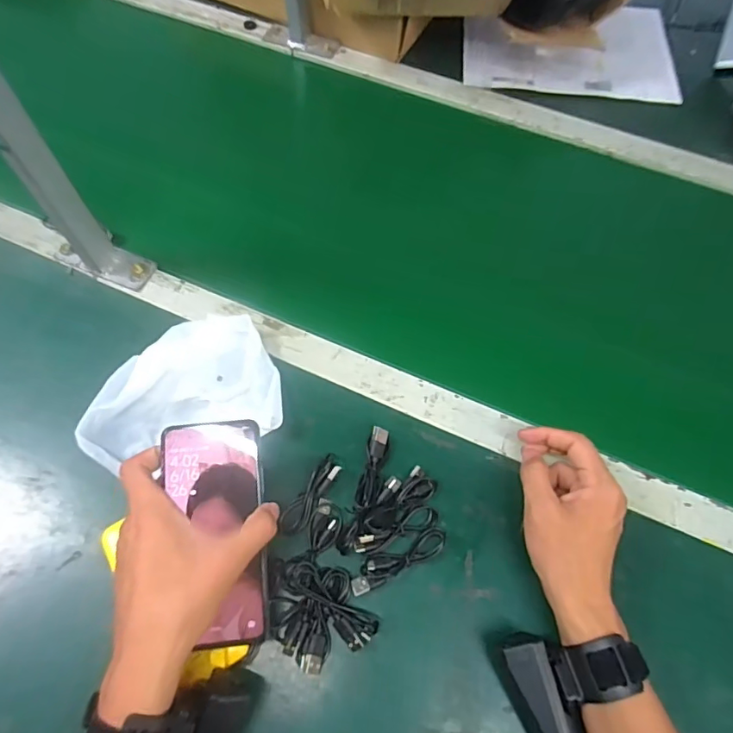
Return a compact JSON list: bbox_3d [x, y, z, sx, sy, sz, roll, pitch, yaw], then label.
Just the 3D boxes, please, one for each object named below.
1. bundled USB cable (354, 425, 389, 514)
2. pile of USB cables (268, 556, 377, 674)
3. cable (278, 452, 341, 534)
[{"bbox_3d":[0.006,0.092,0.458,0.020,0.020,0.077,13,66,4],"label":"bundled USB cable"},{"bbox_3d":[-0.042,0.190,0.405,0.070,0.018,0.085,-30,70,-14],"label":"pile of USB cables"},{"bbox_3d":[-0.047,0.111,0.445,0.023,0.020,0.077,34,69,13],"label":"cable"}]

